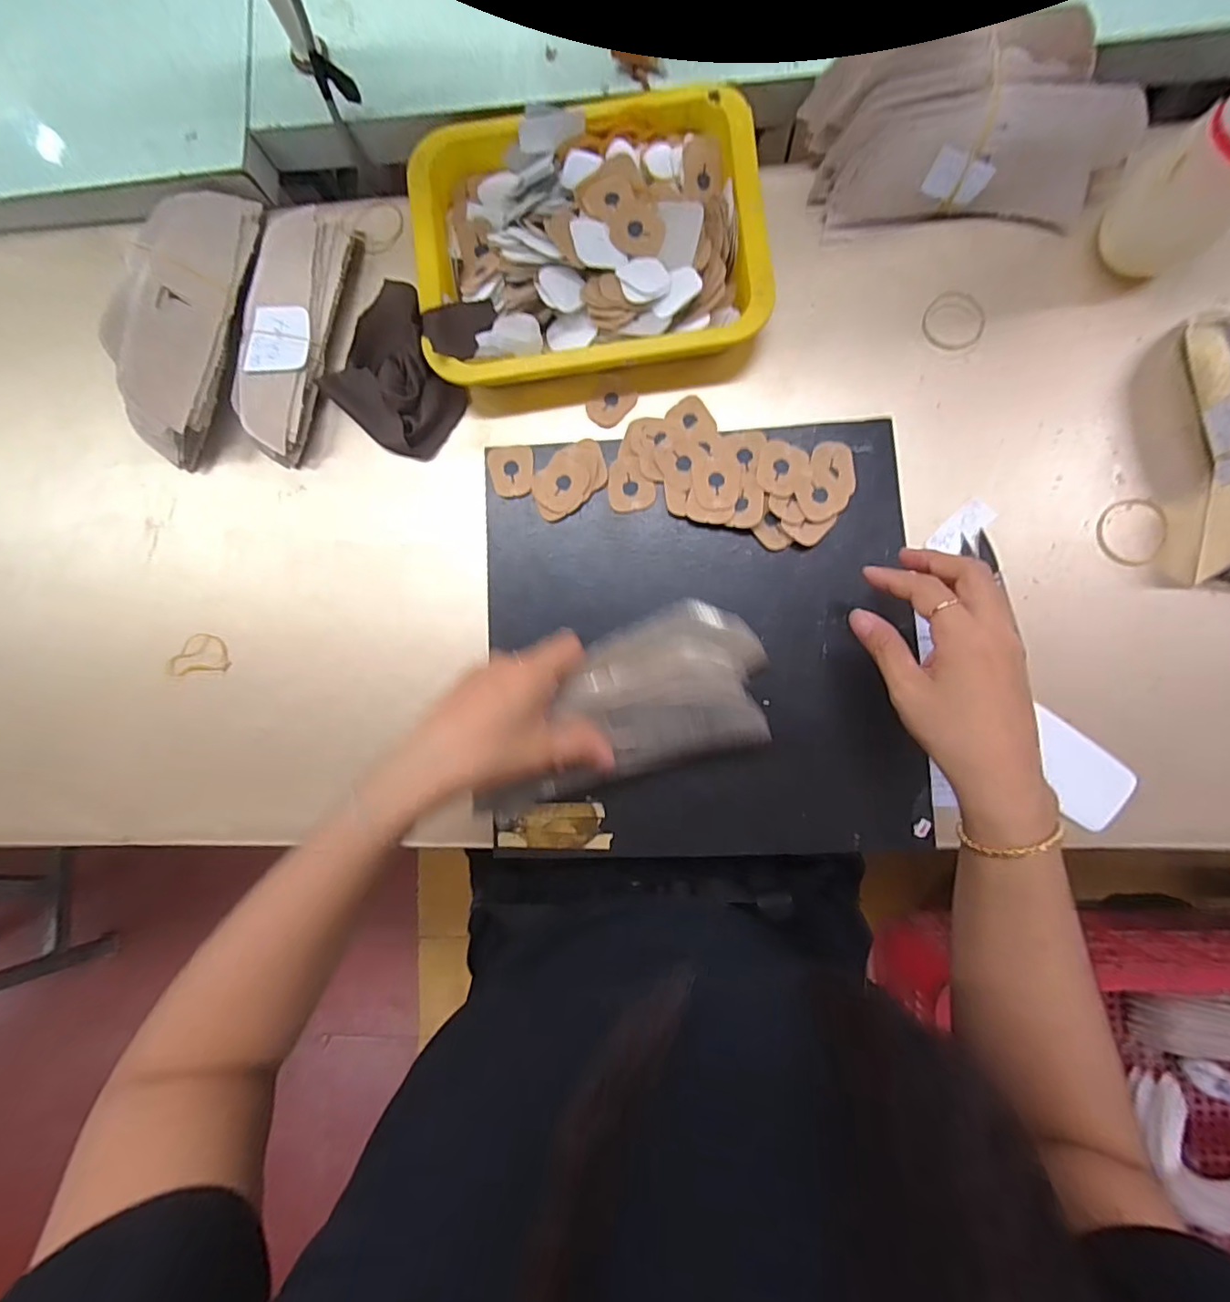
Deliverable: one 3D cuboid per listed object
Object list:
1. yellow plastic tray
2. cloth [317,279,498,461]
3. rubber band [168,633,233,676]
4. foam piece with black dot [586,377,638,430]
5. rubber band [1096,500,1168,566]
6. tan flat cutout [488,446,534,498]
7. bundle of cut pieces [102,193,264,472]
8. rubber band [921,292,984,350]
[{"bbox_3d":[-0.020,-0.307,0.427,0.254,0.045,0.200,-6,87,4],"label":"yellow plastic tray"},{"bbox_3d":[-0.164,-0.227,0.438,0.108,0.041,0.124,36,91,5],"label":"cloth"},{"bbox_3d":[-0.340,0.002,0.460,0.050,0.006,0.033,-4,87,4],"label":"rubber band"},{"bbox_3d":[-0.004,-0.195,0.442,0.035,0.004,0.039,35,91,5],"label":"foam piece with black dot"},{"bbox_3d":[0.373,-0.085,0.407,0.049,0.004,0.048,0,88,5],"label":"rubber band"},{"bbox_3d":[-0.077,-0.134,0.421,0.033,0.004,0.037,3,91,5],"label":"tan flat cutout"},{"bbox_3d":[-0.336,-0.258,0.443,0.067,0.057,0.207,12,89,5],"label":"bundle of cut pieces"},{"bbox_3d":[0.256,-0.250,0.426,0.045,0.004,0.046,8,88,5],"label":"rubber band"}]

